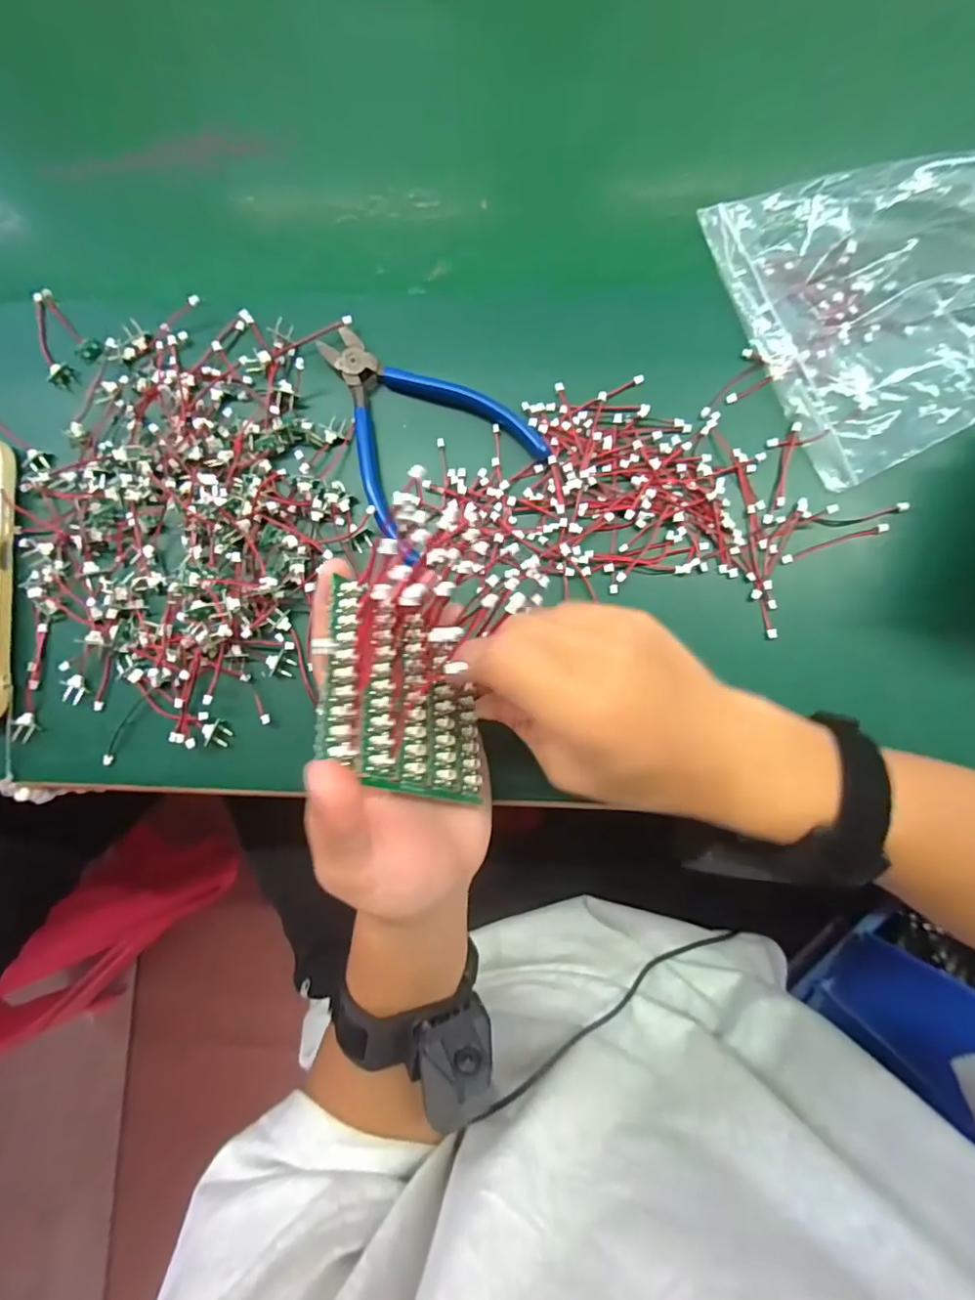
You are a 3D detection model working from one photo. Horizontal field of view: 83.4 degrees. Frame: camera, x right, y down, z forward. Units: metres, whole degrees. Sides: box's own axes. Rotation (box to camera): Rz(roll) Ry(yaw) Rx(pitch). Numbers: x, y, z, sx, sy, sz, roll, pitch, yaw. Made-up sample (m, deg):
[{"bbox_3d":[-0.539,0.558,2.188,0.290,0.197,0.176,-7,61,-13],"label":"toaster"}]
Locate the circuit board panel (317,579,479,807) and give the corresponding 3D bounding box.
[{"bbox_3d":[-0.030,0.019,0.231,0.008,0.082,0.076,-20,56,35],"label":"circuit board panel"}]

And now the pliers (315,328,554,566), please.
[{"bbox_3d":[-0.046,-0.131,0.315,0.099,0.010,0.133,-40,83,-1],"label":"pliers"}]

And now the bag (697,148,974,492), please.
[{"bbox_3d":[0.250,-0.213,0.273,0.220,0.075,0.173,-25,83,1],"label":"bag"}]

